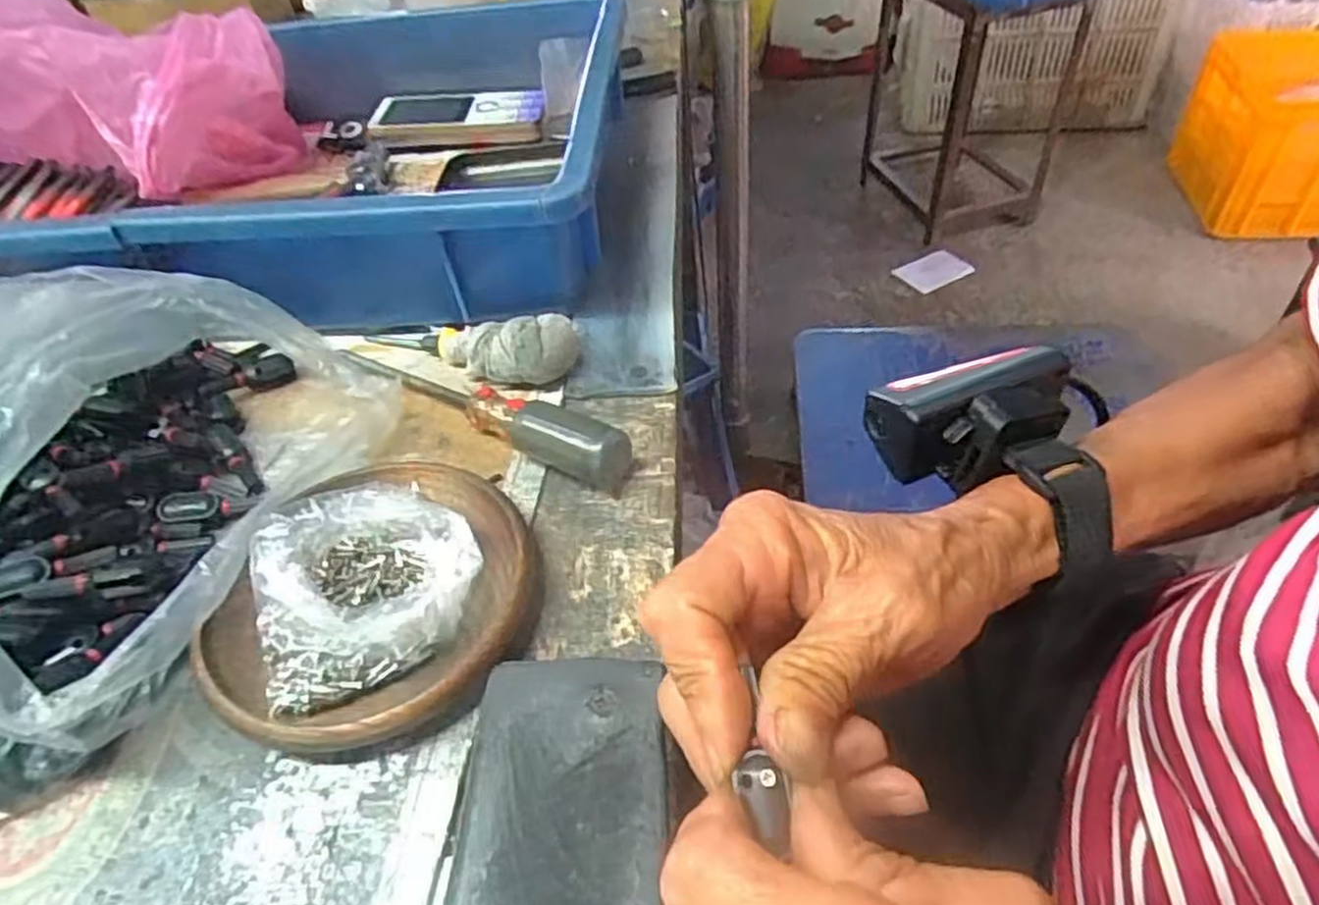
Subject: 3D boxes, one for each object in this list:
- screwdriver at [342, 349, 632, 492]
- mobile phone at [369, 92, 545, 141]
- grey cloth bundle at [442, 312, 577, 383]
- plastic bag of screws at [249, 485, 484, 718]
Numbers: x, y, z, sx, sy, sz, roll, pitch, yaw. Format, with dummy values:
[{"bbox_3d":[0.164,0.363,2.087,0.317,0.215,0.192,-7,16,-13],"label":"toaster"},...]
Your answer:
[{"bbox_3d":[-0.082,-0.026,0.354,0.160,0.022,0.022,27,54,29],"label":"screwdriver"},{"bbox_3d":[-0.141,-0.234,0.549,0.128,0.019,0.060,-2,46,4],"label":"mobile phone"},{"bbox_3d":[-0.074,-0.050,0.366,0.072,0.027,0.025,7,47,13],"label":"grey cloth bundle"},{"bbox_3d":[-0.102,0.043,0.275,0.076,0.039,0.077,-21,47,-14],"label":"plastic bag of screws"}]

